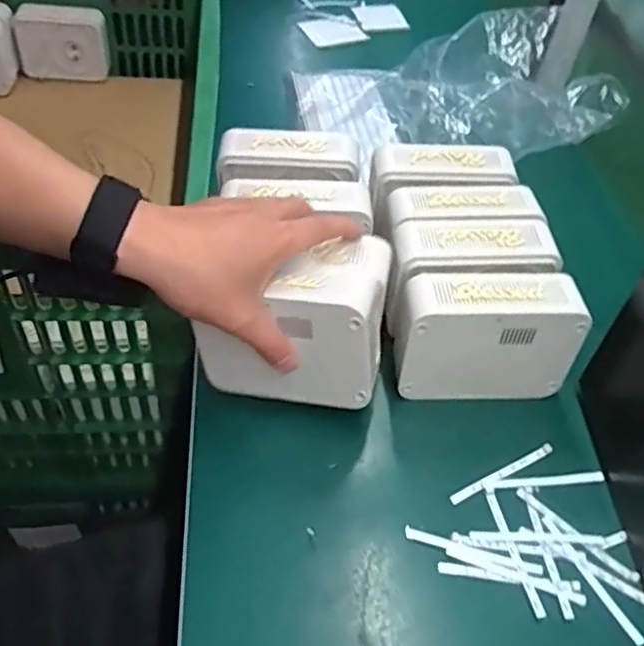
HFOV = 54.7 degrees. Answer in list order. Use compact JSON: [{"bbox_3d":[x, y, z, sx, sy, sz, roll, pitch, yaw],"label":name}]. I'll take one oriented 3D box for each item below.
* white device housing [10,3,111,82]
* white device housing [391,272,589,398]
[{"bbox_3d":[-0.399,-0.430,0.960,0.131,0.105,0.040,-8,38,-14],"label":"white device housing"},{"bbox_3d":[0.117,0.012,0.471,0.136,0.105,0.047,3,48,-4],"label":"white device housing"}]

